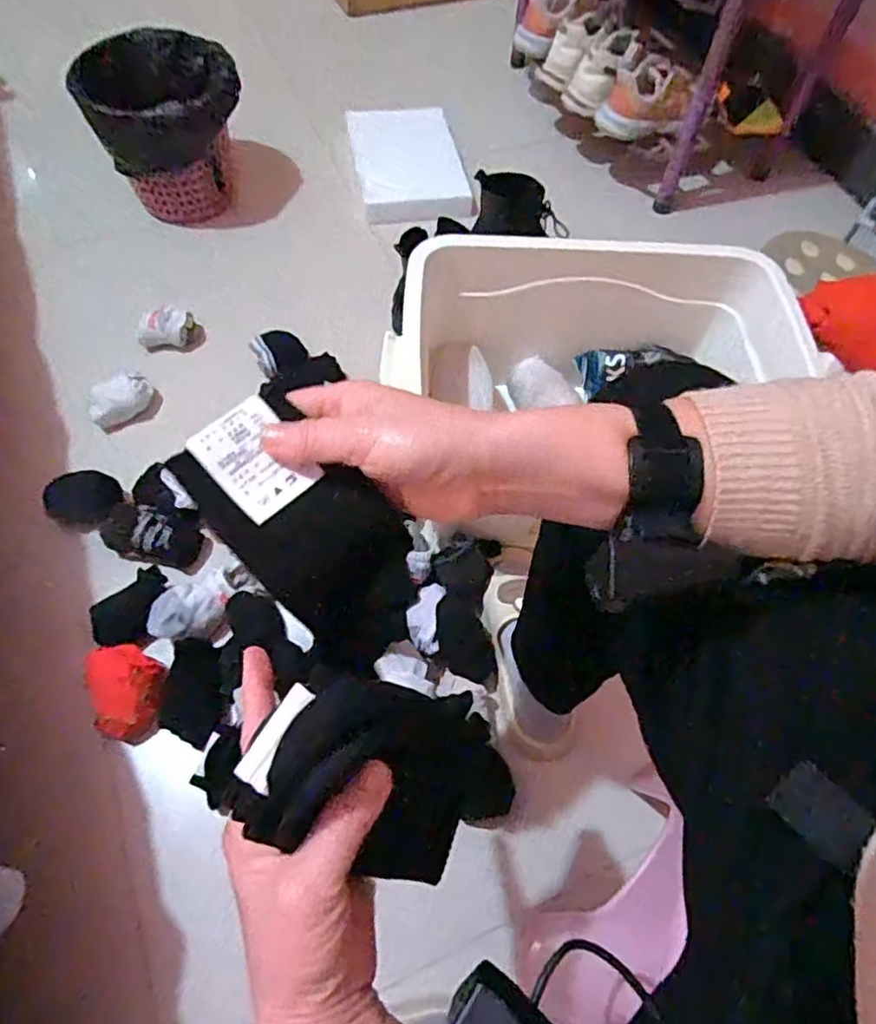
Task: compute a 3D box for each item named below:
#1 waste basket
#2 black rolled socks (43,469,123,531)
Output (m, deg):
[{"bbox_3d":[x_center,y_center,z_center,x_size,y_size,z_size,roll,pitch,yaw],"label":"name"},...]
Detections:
[{"bbox_3d":[-0.456,-0.646,1.078,0.207,0.217,0.209,2,62,-3],"label":"waste basket"},{"bbox_3d":[-0.478,-0.016,0.853,0.089,0.038,0.075,9,62,1],"label":"black rolled socks"}]

